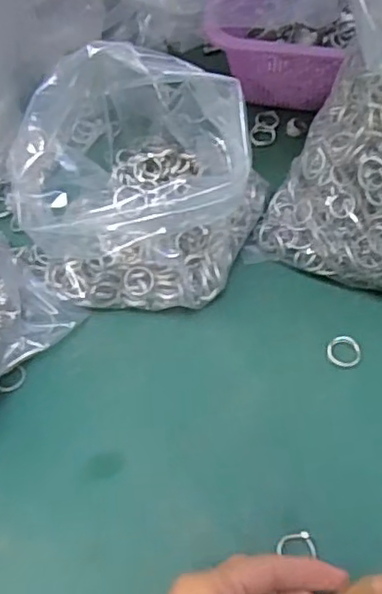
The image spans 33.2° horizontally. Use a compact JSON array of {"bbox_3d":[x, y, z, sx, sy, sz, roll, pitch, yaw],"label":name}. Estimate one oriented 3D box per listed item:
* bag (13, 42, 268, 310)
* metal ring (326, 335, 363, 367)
[{"bbox_3d":[-0.030,-0.082,0.429,0.151,0.130,0.151,11,56,9],"label":"bag"},{"bbox_3d":[0.101,0.036,0.424,0.022,0.004,0.022,-1,55,1],"label":"metal ring"}]

